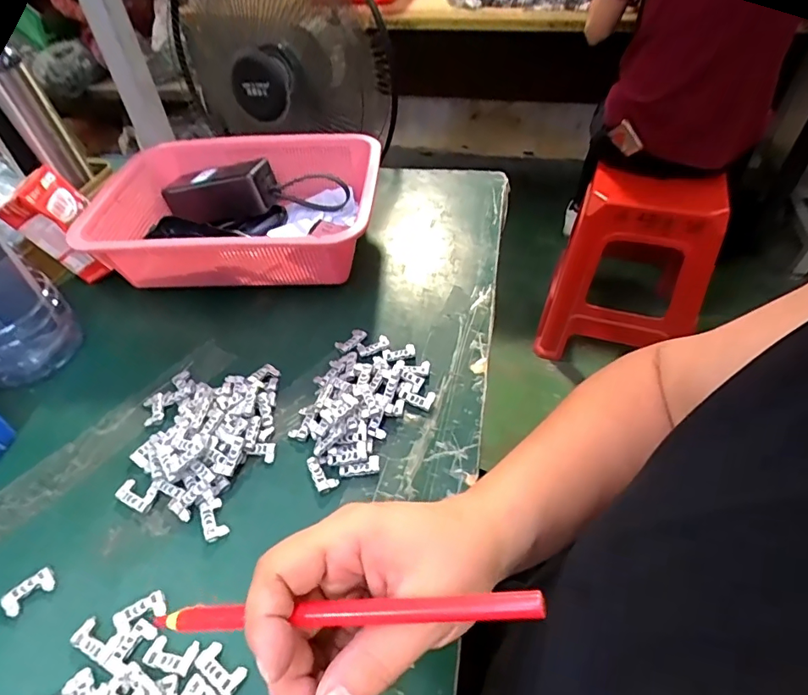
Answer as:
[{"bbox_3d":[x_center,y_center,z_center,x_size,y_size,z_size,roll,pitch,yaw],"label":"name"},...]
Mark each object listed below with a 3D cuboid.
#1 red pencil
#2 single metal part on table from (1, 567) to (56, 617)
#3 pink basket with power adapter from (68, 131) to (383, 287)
[{"bbox_3d":[-0.027,0.106,0.194,0.162,0.004,0.010,-10,46,14],"label":"red pencil"},{"bbox_3d":[-0.253,0.164,0.329,0.030,0.007,0.017,-36,55,-26],"label":"single metal part on table"},{"bbox_3d":[-0.178,-0.157,0.565,0.300,0.086,0.229,1,47,5],"label":"pink basket with power adapter"}]

